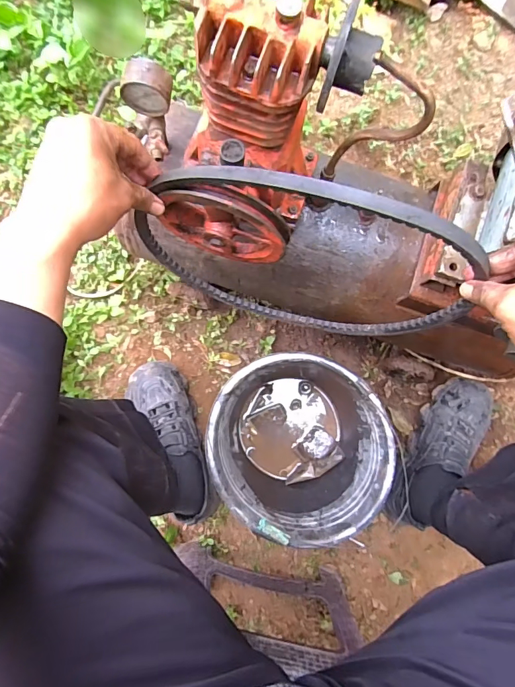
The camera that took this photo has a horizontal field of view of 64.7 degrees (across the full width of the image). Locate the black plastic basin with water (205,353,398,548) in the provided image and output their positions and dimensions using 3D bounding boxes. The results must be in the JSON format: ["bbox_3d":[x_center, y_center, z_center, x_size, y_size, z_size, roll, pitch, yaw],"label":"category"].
[{"bbox_3d":[0.055,0.156,0.678,0.253,0.200,0.270,0,83,-1],"label":"black plastic basin with water"}]

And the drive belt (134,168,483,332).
[{"bbox_3d":[0.040,-0.080,0.455,0.360,0.280,0.014,12,69,23],"label":"drive belt"}]

